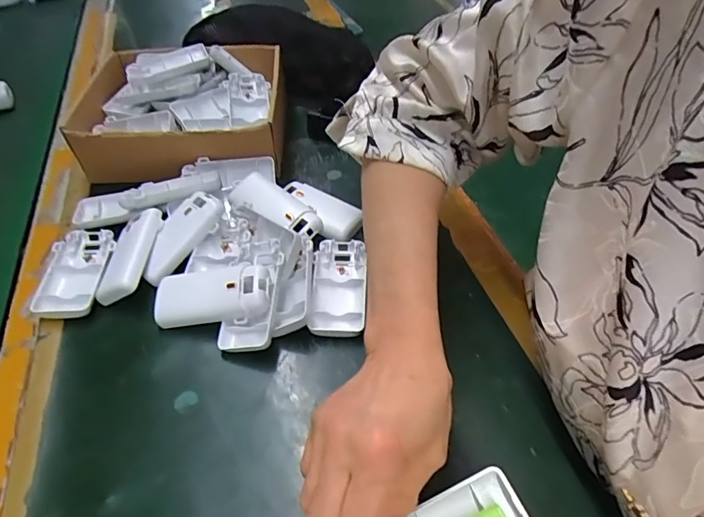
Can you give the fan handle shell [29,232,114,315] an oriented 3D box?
[{"bbox_3d":[-0.240,0.010,0.395,0.047,0.016,0.093,-5,48,-5],"label":"fan handle shell"}]

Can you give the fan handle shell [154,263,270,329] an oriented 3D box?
[{"bbox_3d":[-0.113,0.029,0.362,0.094,0.021,0.041,-9,47,10],"label":"fan handle shell"}]

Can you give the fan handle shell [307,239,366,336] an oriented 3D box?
[{"bbox_3d":[-0.011,0.024,0.383,0.045,0.019,0.096,3,48,2],"label":"fan handle shell"}]

